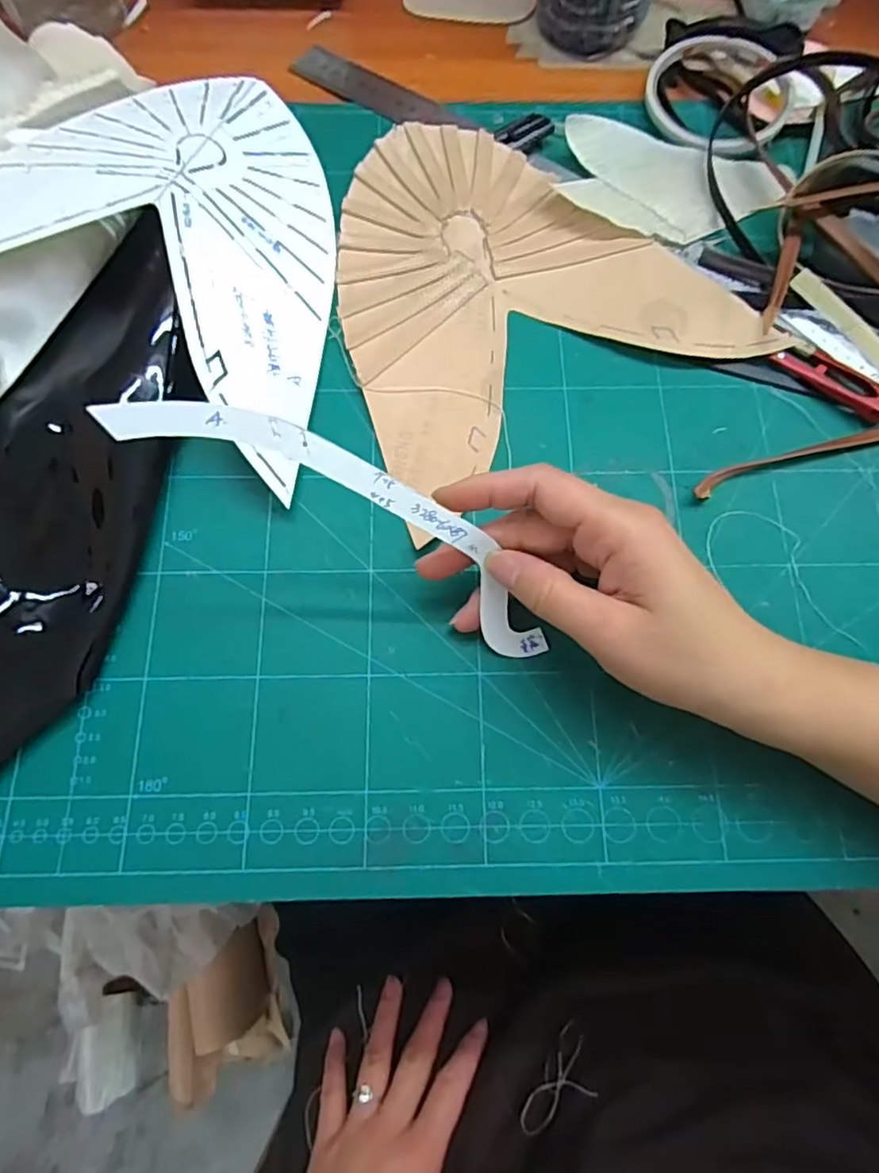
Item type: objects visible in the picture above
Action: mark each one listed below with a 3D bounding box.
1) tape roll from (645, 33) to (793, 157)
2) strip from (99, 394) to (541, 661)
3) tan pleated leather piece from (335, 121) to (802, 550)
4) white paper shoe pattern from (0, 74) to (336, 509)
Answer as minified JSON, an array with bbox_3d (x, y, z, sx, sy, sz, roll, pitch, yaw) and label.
[{"bbox_3d":[0.170,-0.302,0.380,0.086,0.008,0.088,0,74,-1],"label":"tape roll"},{"bbox_3d":[-0.028,-0.026,0.250,0.195,0.004,0.040,30,105,-21],"label":"strip"},{"bbox_3d":[0.033,-0.165,0.339,0.206,0.011,0.208,-31,77,-9],"label":"tan pleated leather piece"},{"bbox_3d":[-0.135,-0.183,0.311,0.206,0.026,0.213,23,67,-11],"label":"white paper shoe pattern"}]

